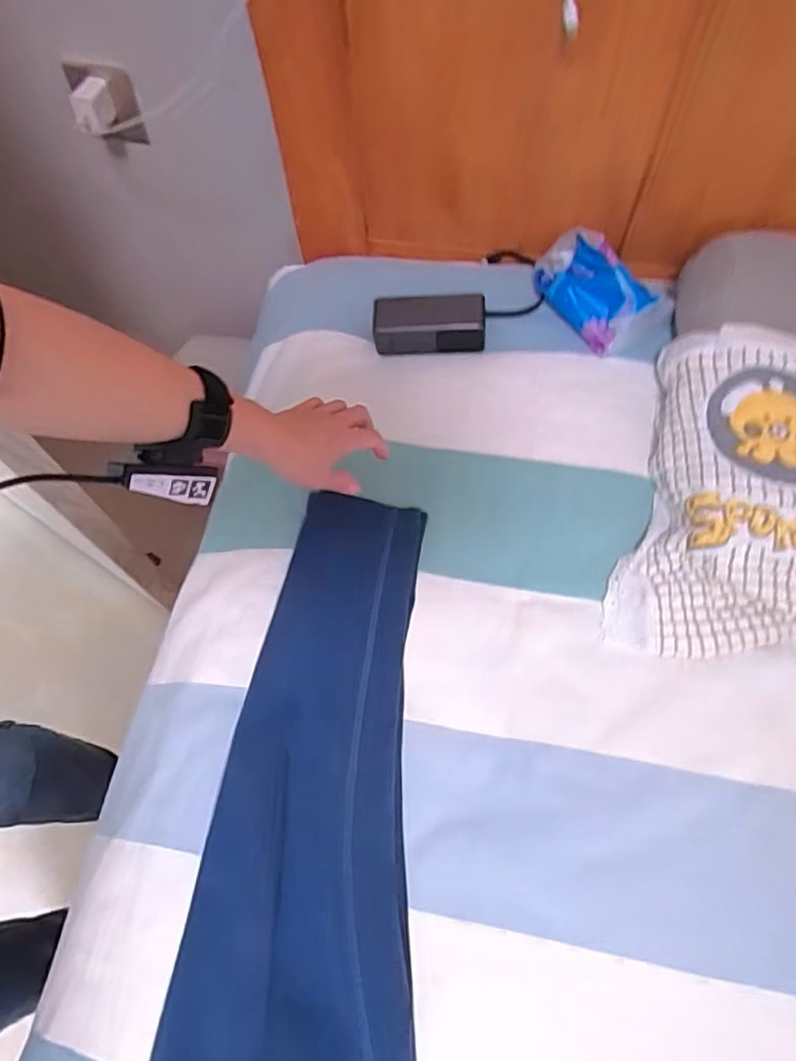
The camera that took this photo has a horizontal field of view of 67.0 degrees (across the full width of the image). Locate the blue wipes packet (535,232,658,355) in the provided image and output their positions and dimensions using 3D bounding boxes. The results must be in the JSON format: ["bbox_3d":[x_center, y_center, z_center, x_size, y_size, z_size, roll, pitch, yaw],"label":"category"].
[{"bbox_3d":[0.222,-0.281,0.688,0.083,0.070,0.149,-26,64,-11],"label":"blue wipes packet"}]

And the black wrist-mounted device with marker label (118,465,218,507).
[{"bbox_3d":[-0.166,-0.034,0.439,0.066,0.024,0.014,7,52,-43],"label":"black wrist-mounted device with marker label"}]

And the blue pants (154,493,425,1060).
[{"bbox_3d":[-0.080,0.333,0.444,0.180,0.054,0.823,5,59,5],"label":"blue pants"}]

